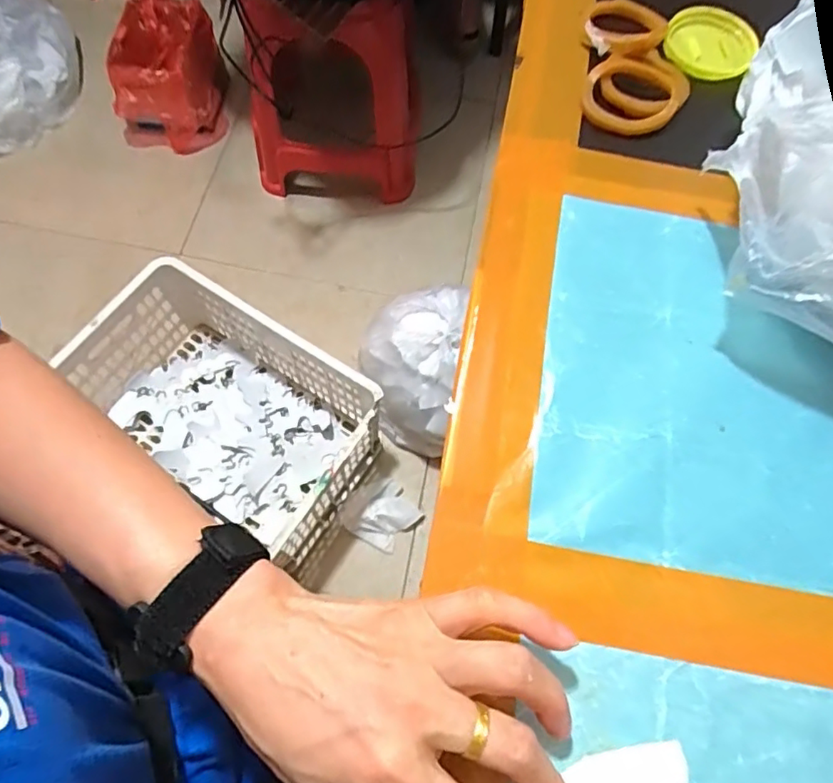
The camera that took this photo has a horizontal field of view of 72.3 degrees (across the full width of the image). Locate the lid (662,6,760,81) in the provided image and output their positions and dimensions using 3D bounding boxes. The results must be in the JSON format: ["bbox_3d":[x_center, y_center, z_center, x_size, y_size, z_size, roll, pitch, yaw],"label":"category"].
[{"bbox_3d":[0.219,-0.262,0.424,0.064,0.011,0.057,23,69,9],"label":"lid"}]

